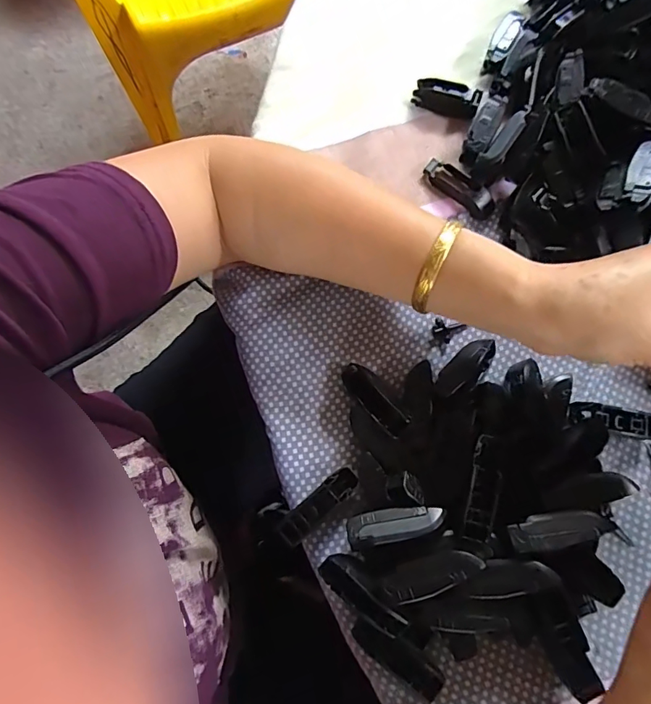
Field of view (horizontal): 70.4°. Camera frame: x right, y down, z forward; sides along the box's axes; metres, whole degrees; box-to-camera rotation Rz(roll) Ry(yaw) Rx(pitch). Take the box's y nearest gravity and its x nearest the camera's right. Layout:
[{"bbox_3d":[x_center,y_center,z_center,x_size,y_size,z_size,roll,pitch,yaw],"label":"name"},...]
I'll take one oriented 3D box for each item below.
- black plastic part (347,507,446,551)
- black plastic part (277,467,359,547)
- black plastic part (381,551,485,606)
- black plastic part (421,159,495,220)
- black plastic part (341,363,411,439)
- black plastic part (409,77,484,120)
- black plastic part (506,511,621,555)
[{"bbox_3d":[0.039,0.094,0.252,0.052,0.011,0.016,-13,77,-1],"label":"black plastic part"},{"bbox_3d":[-0.004,0.093,0.282,0.056,0.016,0.016,-41,79,-7],"label":"black plastic part"},{"bbox_3d":[0.054,0.115,0.236,0.051,0.004,0.018,-26,77,14],"label":"black plastic part"},{"bbox_3d":[0.096,-0.117,0.328,0.055,0.009,0.018,40,81,10],"label":"black plastic part"},{"bbox_3d":[0.031,0.029,0.292,0.018,0.009,0.056,-37,56,-8],"label":"black plastic part"},{"bbox_3d":[0.089,-0.186,0.340,0.047,0.018,0.019,24,79,7],"label":"black plastic part"},{"bbox_3d":[0.120,0.093,0.241,0.052,0.010,0.018,-13,51,-4],"label":"black plastic part"}]

